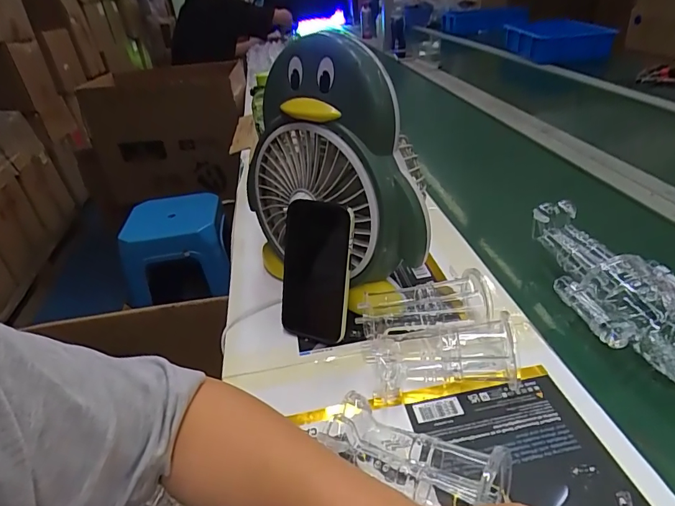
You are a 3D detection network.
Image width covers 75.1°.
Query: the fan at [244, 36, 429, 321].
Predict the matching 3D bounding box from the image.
[{"bbox_3d":[-0.011,-0.081,0.505,0.105,0.283,0.245,-31,40,-33],"label":"fan"}]

